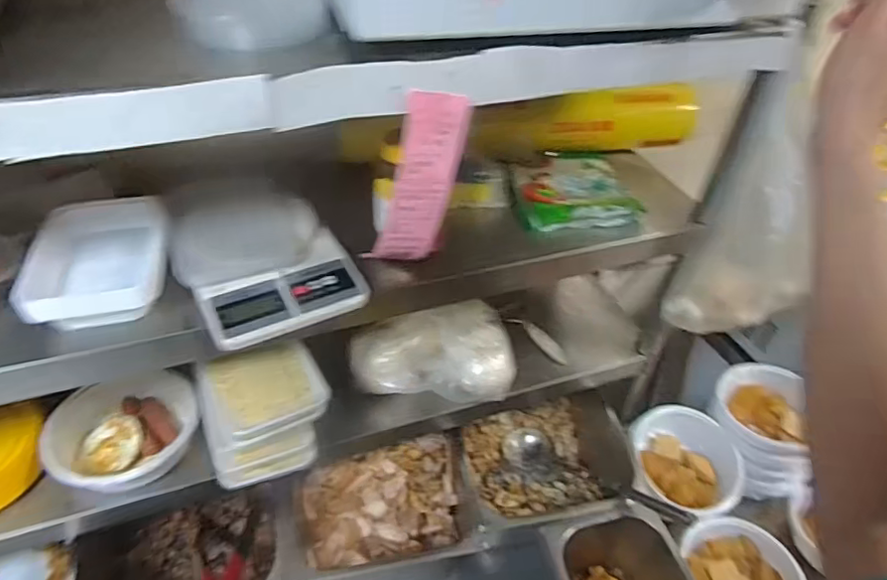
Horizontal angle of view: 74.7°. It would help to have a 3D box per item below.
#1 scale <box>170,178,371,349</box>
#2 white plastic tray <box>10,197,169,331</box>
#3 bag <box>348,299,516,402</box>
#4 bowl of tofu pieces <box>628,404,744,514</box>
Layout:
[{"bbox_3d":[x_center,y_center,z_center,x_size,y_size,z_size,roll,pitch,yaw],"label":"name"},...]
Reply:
[{"bbox_3d":[-0.206,-0.051,0.628,0.161,0.044,0.254,-23,49,-26],"label":"scale"},{"bbox_3d":[-0.350,-0.038,0.603,0.124,0.044,0.177,-11,45,-16],"label":"white plastic tray"},{"bbox_3d":[-0.015,0.079,0.817,0.219,0.069,0.145,-5,43,-9],"label":"bag"},{"bbox_3d":[0.377,0.277,0.946,0.188,0.094,0.172,2,43,-2],"label":"bowl of tofu pieces"}]

